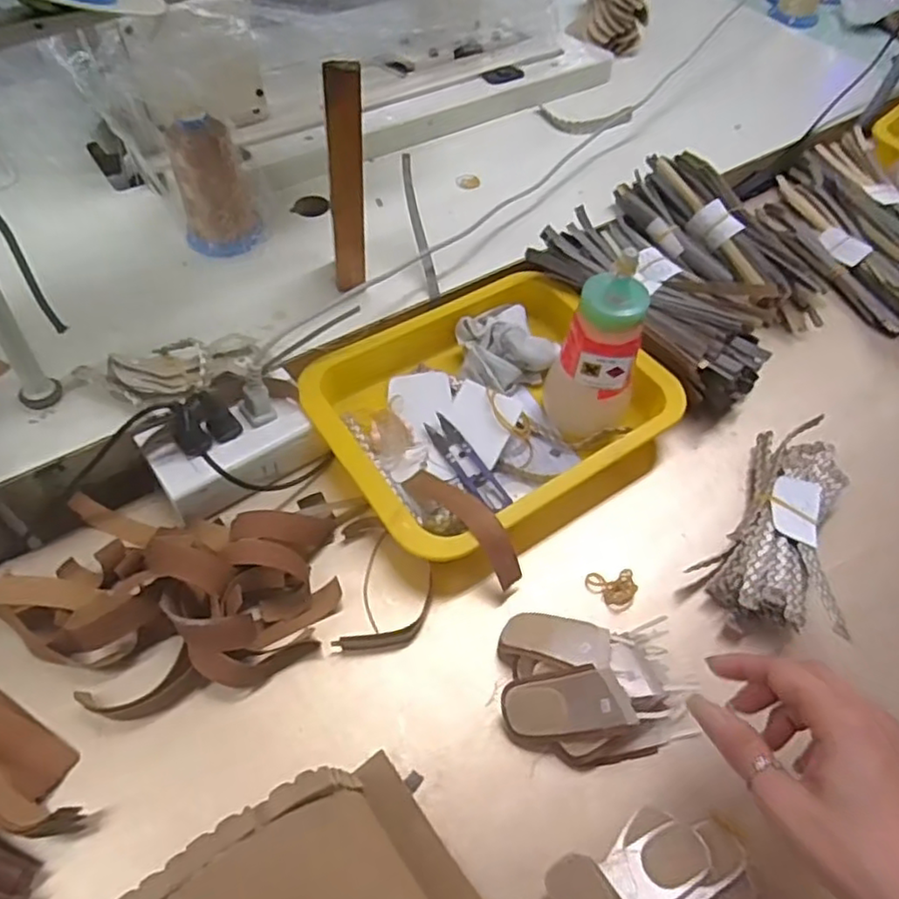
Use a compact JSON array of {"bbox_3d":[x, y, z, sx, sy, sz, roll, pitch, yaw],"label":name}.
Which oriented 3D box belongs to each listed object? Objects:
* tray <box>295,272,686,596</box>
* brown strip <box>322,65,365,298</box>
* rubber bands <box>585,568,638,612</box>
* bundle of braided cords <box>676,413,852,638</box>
[{"bbox_3d":[0.033,-0.032,0.522,0.255,0.047,0.208,-32,63,-24],"label":"tray"},{"bbox_3d":[-0.077,-0.191,0.503,0.026,0.190,0.009,-7,55,-9],"label":"brown strip"},{"bbox_3d":[0.113,0.096,0.460,0.033,0.008,0.028,-2,55,-6],"label":"rubber bands"},{"bbox_3d":[0.234,0.048,0.479,0.082,0.046,0.178,22,56,11],"label":"bundle of braided cords"}]

